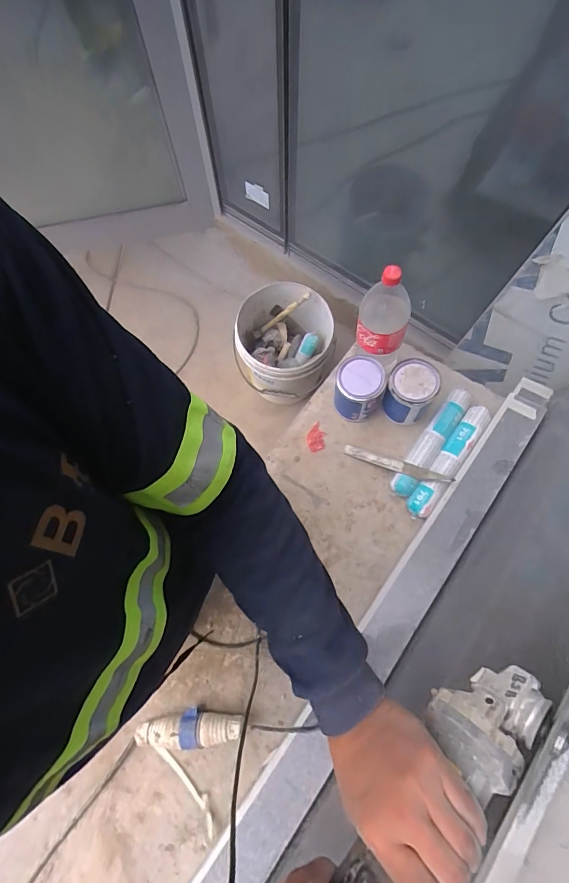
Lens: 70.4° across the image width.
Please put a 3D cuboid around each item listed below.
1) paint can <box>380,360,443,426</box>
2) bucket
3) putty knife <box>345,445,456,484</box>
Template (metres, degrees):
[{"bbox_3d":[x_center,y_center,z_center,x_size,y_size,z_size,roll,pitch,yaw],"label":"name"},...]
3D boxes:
[{"bbox_3d":[0.259,-0.106,0.840,0.095,0.115,0.094,0,74,0],"label":"paint can"},{"bbox_3d":[-0.001,-0.299,1.340,0.301,0.306,0.290,17,75,5],"label":"bucket"},{"bbox_3d":[0.228,0.050,0.833,0.223,0.017,0.027,18,73,31],"label":"putty knife"}]

